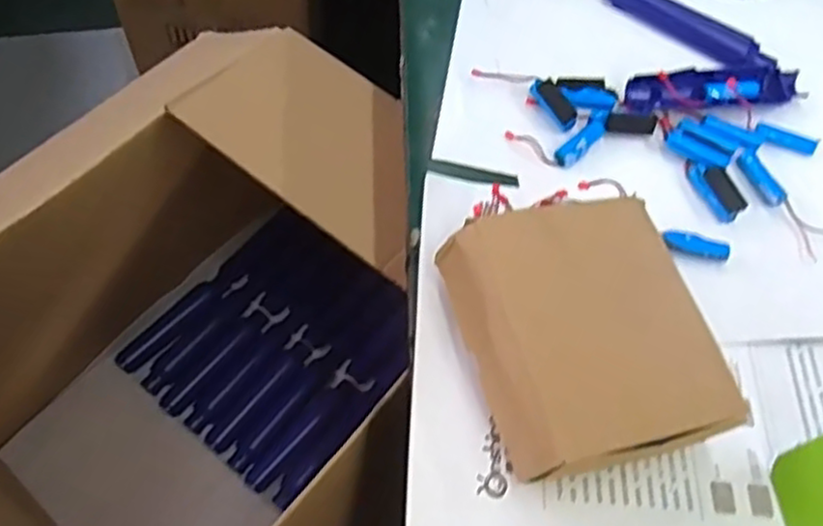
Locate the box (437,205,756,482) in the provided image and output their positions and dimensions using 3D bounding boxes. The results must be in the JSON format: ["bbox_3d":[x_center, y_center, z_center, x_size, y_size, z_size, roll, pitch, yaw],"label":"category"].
[{"bbox_3d":[0.111,0.049,0.478,0.145,0.063,0.167,-12,62,-13],"label":"box"}]

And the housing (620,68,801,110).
[{"bbox_3d":[0.267,-0.157,0.631,0.165,0.026,0.043,-4,60,-8],"label":"housing"}]

